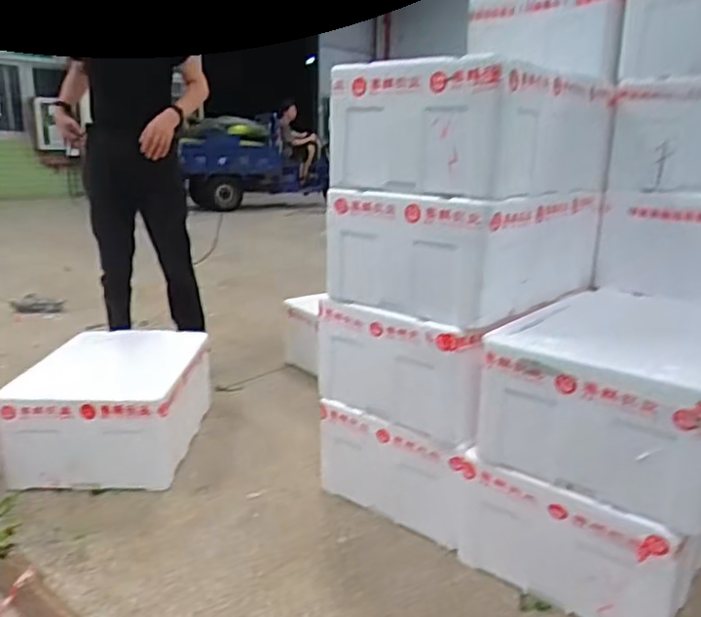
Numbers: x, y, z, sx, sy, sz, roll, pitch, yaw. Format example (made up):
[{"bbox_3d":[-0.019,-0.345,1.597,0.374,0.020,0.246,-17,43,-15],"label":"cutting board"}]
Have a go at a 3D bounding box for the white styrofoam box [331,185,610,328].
[{"bbox_3d":[0.309,-0.173,1.632,0.445,0.262,0.640,13,18,37],"label":"white styrofoam box"}]

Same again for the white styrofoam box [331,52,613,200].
[{"bbox_3d":[0.324,-0.438,1.580,0.430,0.263,0.655,13,18,37],"label":"white styrofoam box"}]

